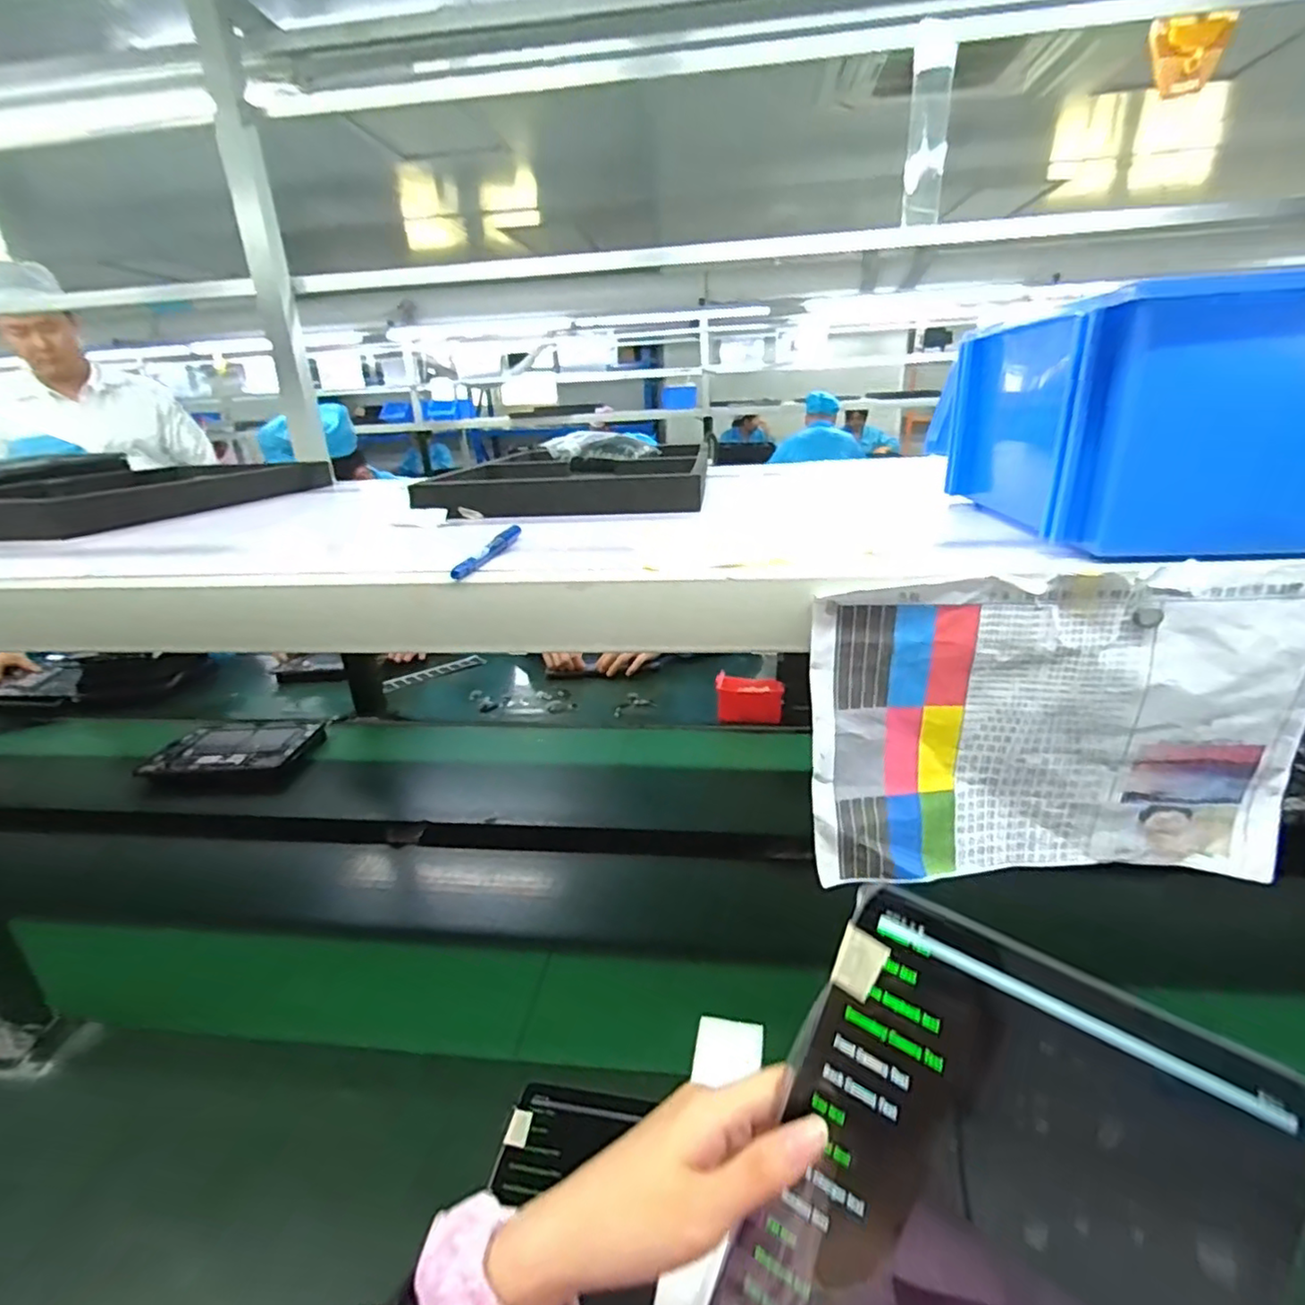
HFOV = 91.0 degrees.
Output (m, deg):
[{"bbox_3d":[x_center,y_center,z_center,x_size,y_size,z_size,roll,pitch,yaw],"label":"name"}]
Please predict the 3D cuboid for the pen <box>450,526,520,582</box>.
[{"bbox_3d":[-0.120,-0.078,0.481,0.009,0.009,0.142,-1,22,7],"label":"pen"}]

